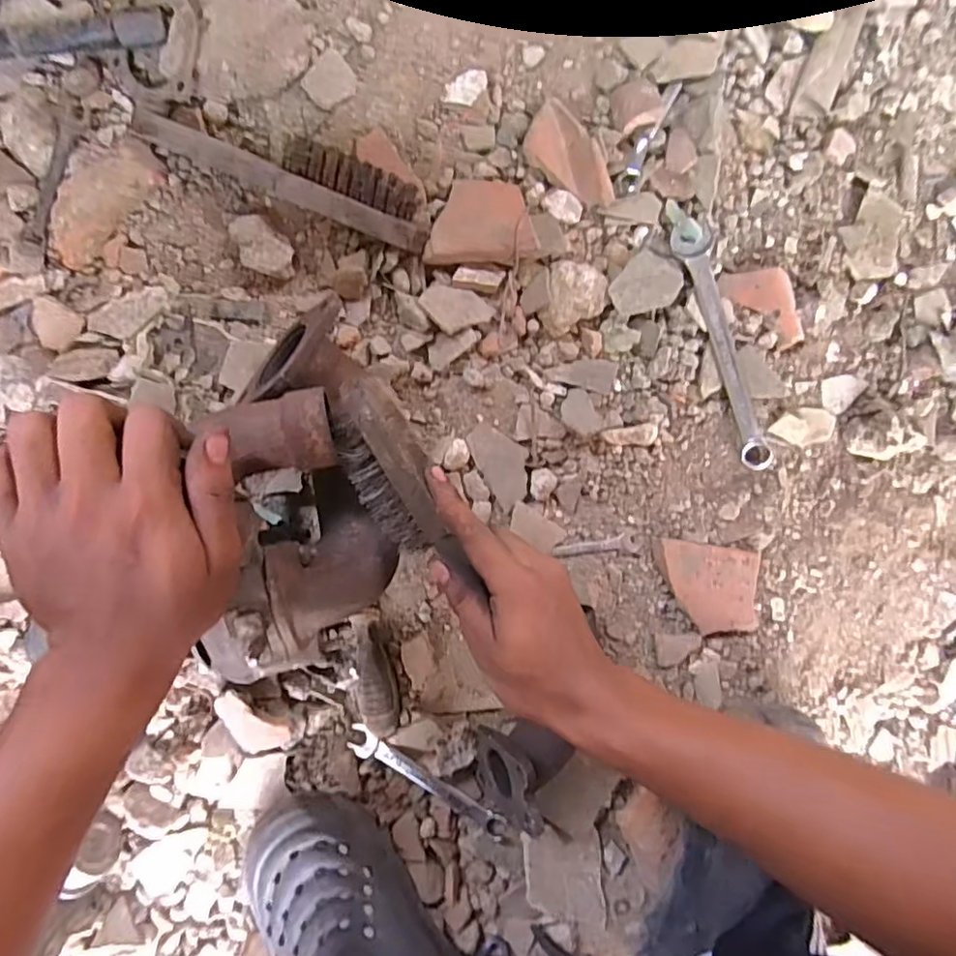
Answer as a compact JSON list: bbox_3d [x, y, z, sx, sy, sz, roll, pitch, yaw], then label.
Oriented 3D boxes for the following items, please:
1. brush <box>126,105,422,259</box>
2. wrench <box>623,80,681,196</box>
[{"bbox_3d":[-0.151,-0.242,0.466,0.241,0.036,0.050,22,88,-5],"label":"brush"},{"bbox_3d":[0.144,-0.286,0.493,0.017,0.016,0.099,24,88,-5],"label":"wrench"}]

